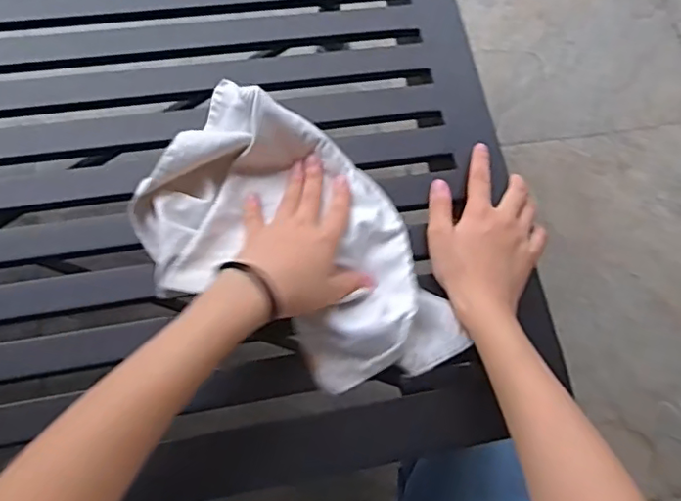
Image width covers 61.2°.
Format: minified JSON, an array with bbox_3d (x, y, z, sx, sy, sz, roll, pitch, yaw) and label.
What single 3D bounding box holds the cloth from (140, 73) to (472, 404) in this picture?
[{"bbox_3d":[-0.022,-0.007,0.477,0.281,0.061,0.185,27,76,8],"label":"cloth"}]

